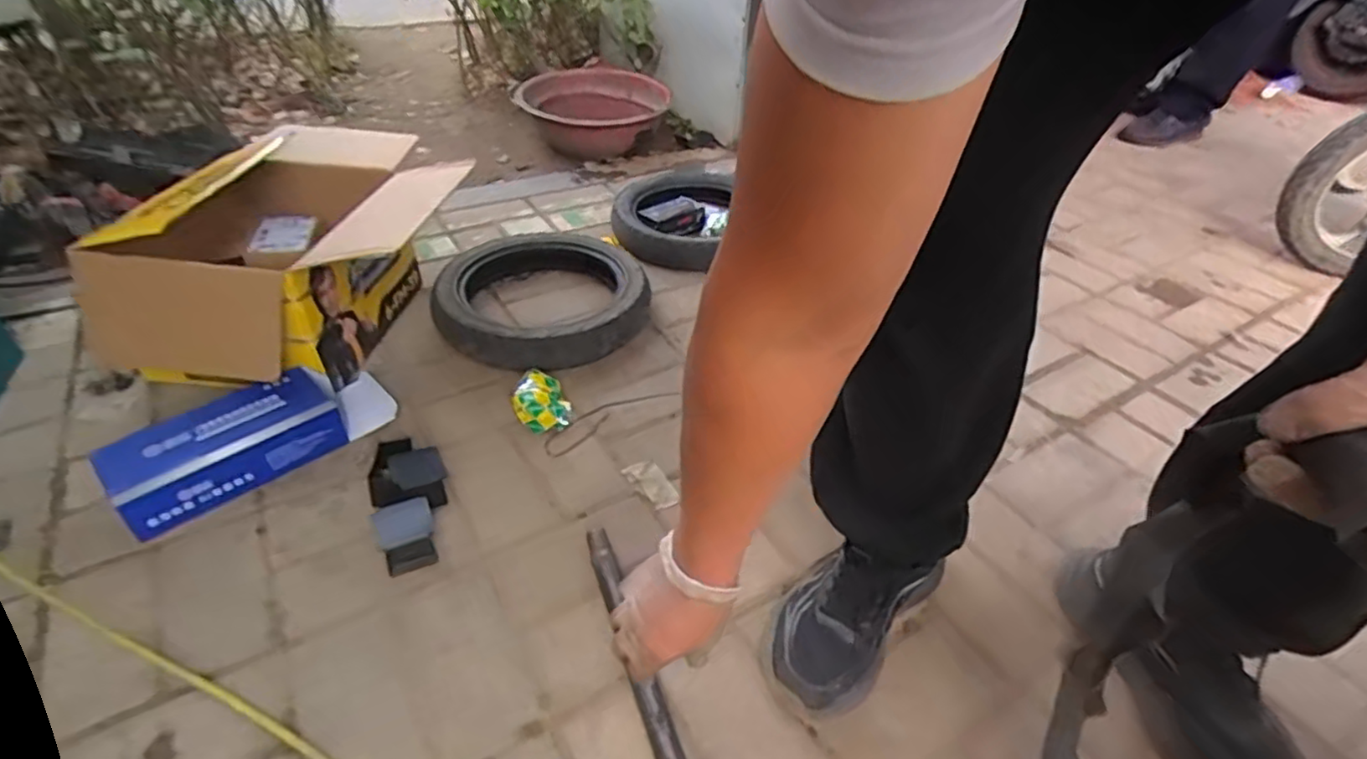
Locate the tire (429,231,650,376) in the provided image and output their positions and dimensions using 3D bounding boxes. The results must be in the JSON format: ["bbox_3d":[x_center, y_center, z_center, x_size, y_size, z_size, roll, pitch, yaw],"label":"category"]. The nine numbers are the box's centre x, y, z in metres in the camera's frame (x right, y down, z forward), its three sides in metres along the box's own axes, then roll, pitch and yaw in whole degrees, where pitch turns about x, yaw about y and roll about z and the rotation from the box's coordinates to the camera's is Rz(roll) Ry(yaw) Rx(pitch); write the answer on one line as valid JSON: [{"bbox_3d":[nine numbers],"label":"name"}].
[{"bbox_3d":[-0.236,-0.135,1.084,0.337,0.077,0.324,-7,40,-14],"label":"tire"}]

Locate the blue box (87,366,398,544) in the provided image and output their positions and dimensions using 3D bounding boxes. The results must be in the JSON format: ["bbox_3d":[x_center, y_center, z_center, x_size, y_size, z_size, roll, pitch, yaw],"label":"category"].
[{"bbox_3d":[-0.529,0.066,0.813,0.109,0.072,0.306,32,46,30],"label":"blue box"}]

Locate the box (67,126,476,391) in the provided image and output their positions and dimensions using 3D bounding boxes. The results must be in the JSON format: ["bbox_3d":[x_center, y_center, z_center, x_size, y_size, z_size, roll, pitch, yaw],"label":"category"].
[{"bbox_3d":[-0.555,-0.203,1.007,0.368,0.245,0.447,3,40,0],"label":"box"}]

